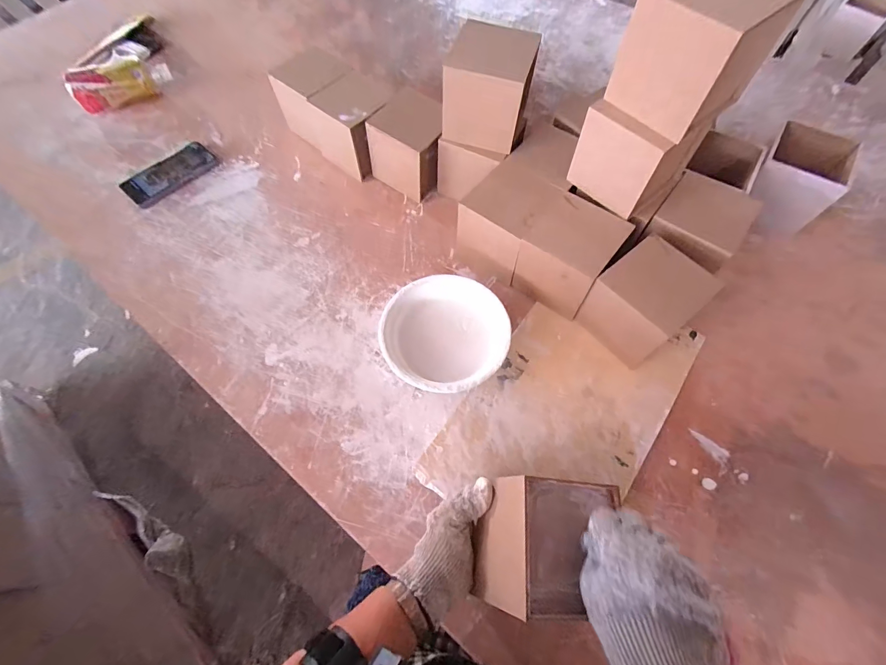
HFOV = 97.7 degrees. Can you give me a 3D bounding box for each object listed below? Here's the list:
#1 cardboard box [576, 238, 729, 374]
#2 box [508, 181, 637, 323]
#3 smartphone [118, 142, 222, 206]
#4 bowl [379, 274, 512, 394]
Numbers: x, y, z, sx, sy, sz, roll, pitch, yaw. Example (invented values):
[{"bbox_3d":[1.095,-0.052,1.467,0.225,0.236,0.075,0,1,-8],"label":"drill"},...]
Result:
[{"bbox_3d":[0.266,-0.039,0.519,0.114,0.121,0.106,-36,69,-16],"label":"cardboard box"},{"bbox_3d":[0.174,-0.112,0.556,0.117,0.107,0.114,34,69,16],"label":"box"},{"bbox_3d":[-0.490,-0.288,0.697,0.077,0.014,0.158,37,70,17],"label":"smartphone"},{"bbox_3d":[0.002,0.007,0.541,0.165,0.050,0.168,0,64,0],"label":"bowl"}]

